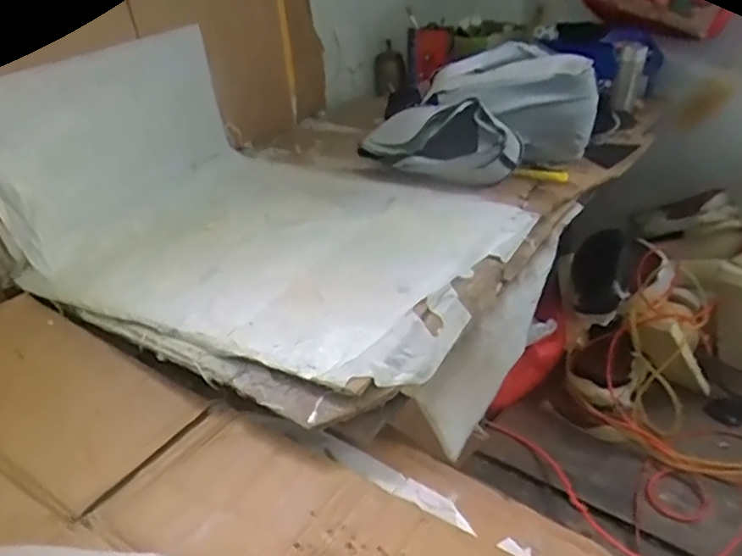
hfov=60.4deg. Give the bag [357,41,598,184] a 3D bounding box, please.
[{"bbox_3d":[0.224,-0.339,1.332,0.436,0.236,0.257,13,32,24],"label":"bag"}]

